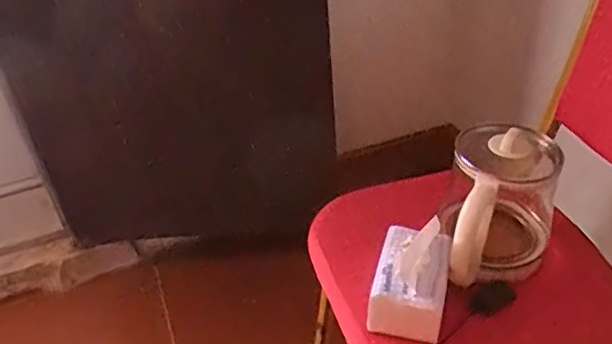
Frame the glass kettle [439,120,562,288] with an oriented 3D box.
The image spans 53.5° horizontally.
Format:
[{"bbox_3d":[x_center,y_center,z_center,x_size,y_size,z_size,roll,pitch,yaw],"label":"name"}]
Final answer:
[{"bbox_3d":[0.262,0.045,0.830,0.147,0.179,0.165,5,40,15],"label":"glass kettle"}]

